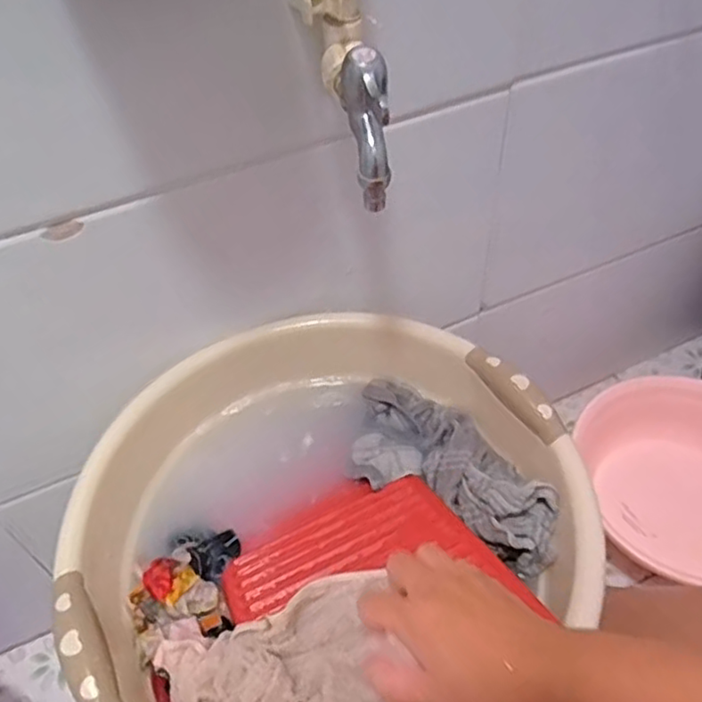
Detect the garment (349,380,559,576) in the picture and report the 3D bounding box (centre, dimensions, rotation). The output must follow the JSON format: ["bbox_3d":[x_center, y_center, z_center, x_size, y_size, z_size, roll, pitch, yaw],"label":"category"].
[{"bbox_3d":[0.087,0.110,0.600,0.113,0.067,0.244,-32,42,-21],"label":"garment"}]

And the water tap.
[{"bbox_3d":[0.013,-0.144,0.427,0.029,0.104,0.045,-13,27,-8],"label":"water tap"}]

